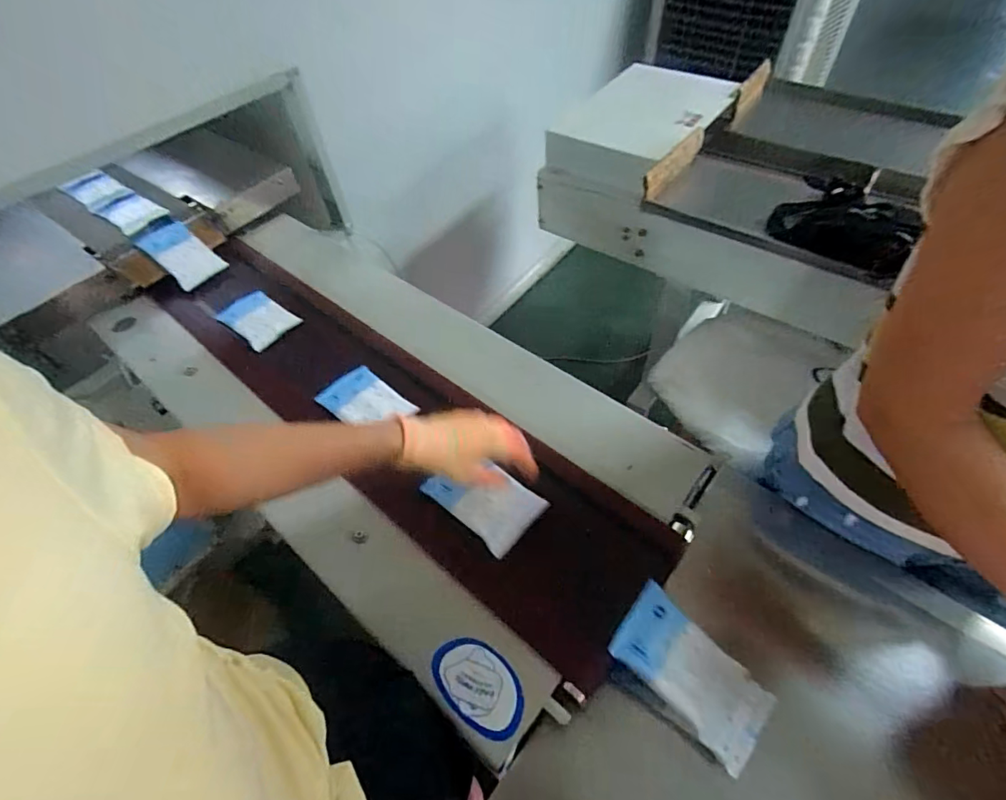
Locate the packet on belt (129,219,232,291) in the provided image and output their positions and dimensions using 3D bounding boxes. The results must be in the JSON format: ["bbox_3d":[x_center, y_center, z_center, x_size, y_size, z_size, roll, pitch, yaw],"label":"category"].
[{"bbox_3d":[-0.592,-0.270,0.893,0.142,0.013,0.087,42,64,5],"label":"packet on belt"}]

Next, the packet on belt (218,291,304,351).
[{"bbox_3d":[-0.419,-0.139,0.826,0.141,0.020,0.085,32,62,24],"label":"packet on belt"}]

